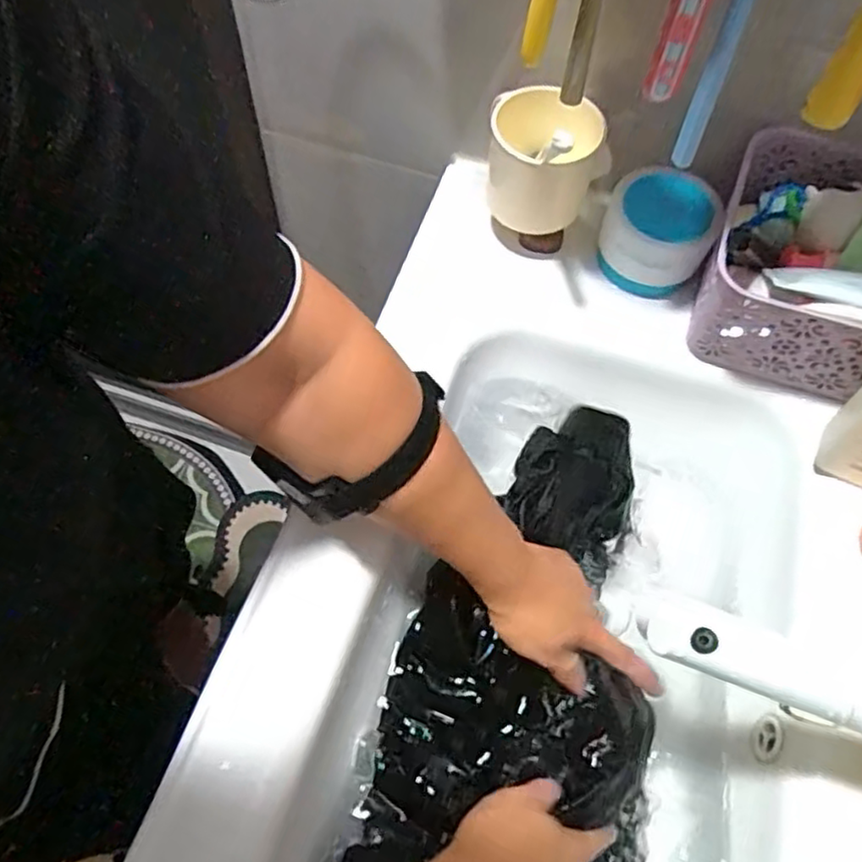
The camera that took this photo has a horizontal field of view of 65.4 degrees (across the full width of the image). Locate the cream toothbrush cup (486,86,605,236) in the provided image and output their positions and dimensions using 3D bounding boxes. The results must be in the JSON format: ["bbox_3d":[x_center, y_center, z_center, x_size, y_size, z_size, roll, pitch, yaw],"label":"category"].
[{"bbox_3d":[0.084,-0.212,0.536,0.086,0.082,0.071,20,63,8],"label":"cream toothbrush cup"}]

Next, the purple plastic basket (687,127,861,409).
[{"bbox_3d":[0.334,-0.114,0.520,0.234,0.111,0.172,24,63,10],"label":"purple plastic basket"}]

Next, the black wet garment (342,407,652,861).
[{"bbox_3d":[0.074,0.140,0.489,0.184,0.063,0.352,11,62,3],"label":"black wet garment"}]

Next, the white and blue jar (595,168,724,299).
[{"bbox_3d":[0.185,-0.162,0.563,0.088,0.083,0.074,22,63,9],"label":"white and blue jar"}]

